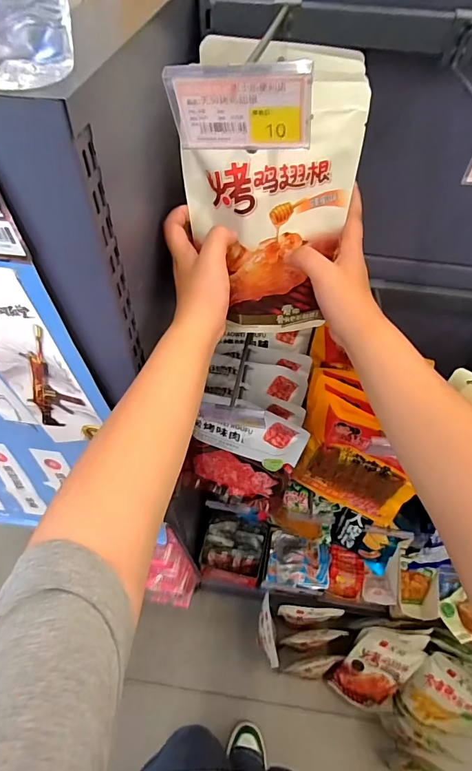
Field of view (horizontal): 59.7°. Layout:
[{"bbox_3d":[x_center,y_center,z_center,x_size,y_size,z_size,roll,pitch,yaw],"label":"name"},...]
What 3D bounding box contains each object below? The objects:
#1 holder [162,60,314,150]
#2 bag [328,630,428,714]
[{"bbox_3d":[0.003,-0.157,0.234,0.079,0.046,0.006,6,68,10],"label":"holder"},{"bbox_3d":[0.372,0.736,1.075,0.173,0.257,0.034,20,15,5],"label":"bag"}]

